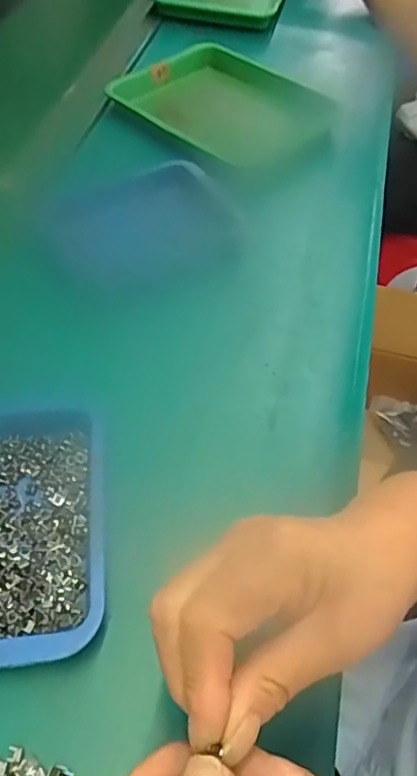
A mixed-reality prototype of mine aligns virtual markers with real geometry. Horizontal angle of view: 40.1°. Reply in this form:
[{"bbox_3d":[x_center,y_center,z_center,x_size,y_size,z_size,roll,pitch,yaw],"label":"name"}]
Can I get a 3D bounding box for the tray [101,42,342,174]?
[{"bbox_3d":[0.019,-0.307,0.614,0.221,0.028,0.173,31,58,20],"label":"tray"}]

